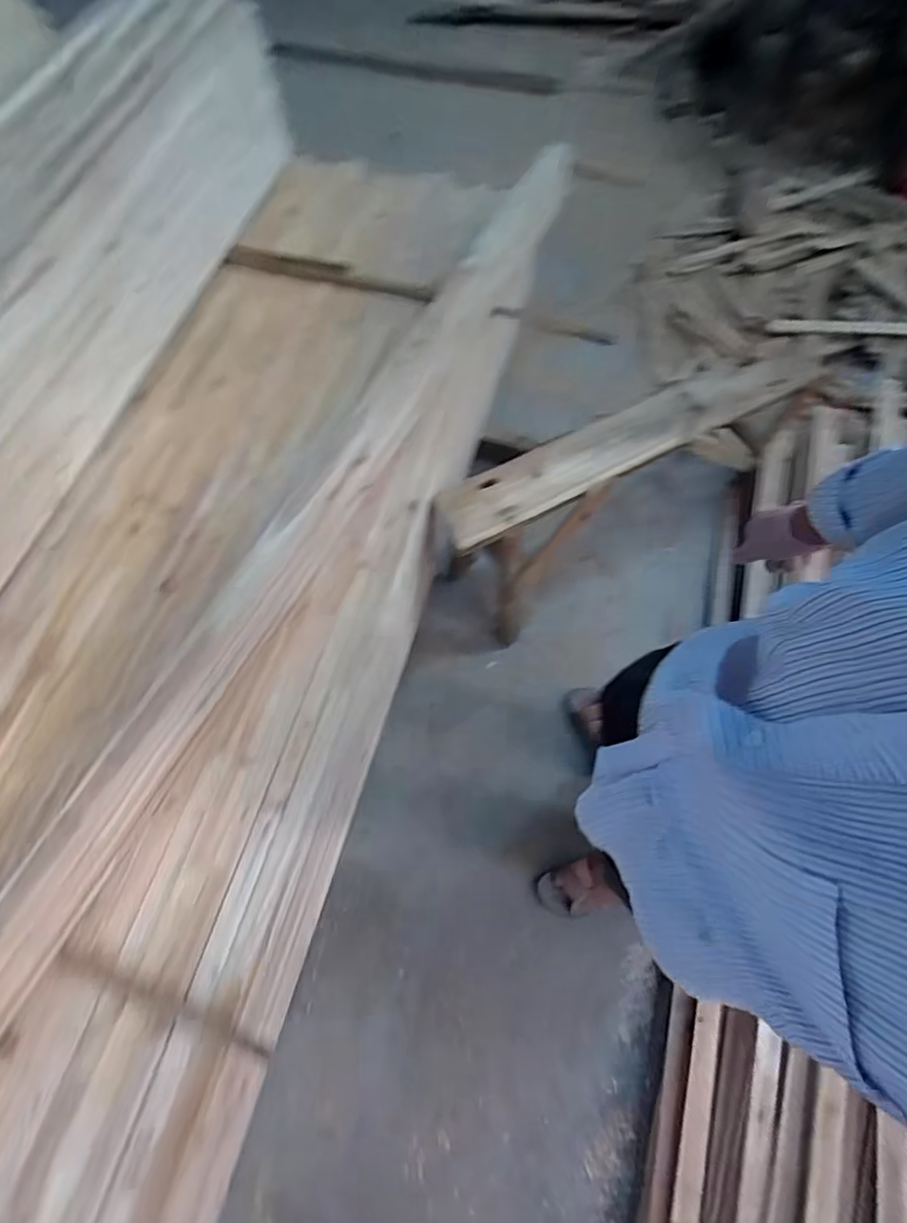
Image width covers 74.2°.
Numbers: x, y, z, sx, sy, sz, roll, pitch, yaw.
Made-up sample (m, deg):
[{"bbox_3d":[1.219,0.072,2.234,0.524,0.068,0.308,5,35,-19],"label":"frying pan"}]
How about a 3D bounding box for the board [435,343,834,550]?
[{"bbox_3d":[0.421,-0.406,1.344,0.982,0.034,0.149,-27,68,-11],"label":"board"}]

